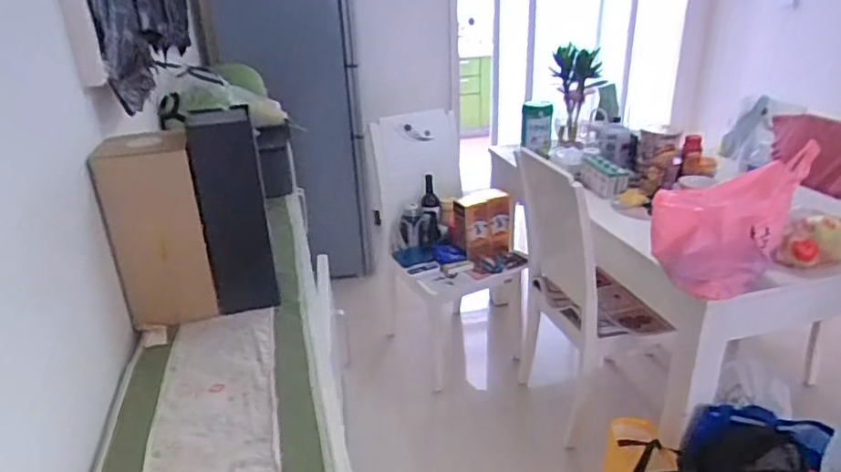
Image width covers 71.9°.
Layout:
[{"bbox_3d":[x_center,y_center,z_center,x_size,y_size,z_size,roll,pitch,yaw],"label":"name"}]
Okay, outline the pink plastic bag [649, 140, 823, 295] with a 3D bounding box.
[{"bbox_3d":[0.700,-0.037,1.337,0.283,0.334,0.132,-4,25,-4],"label":"pink plastic bag"}]

